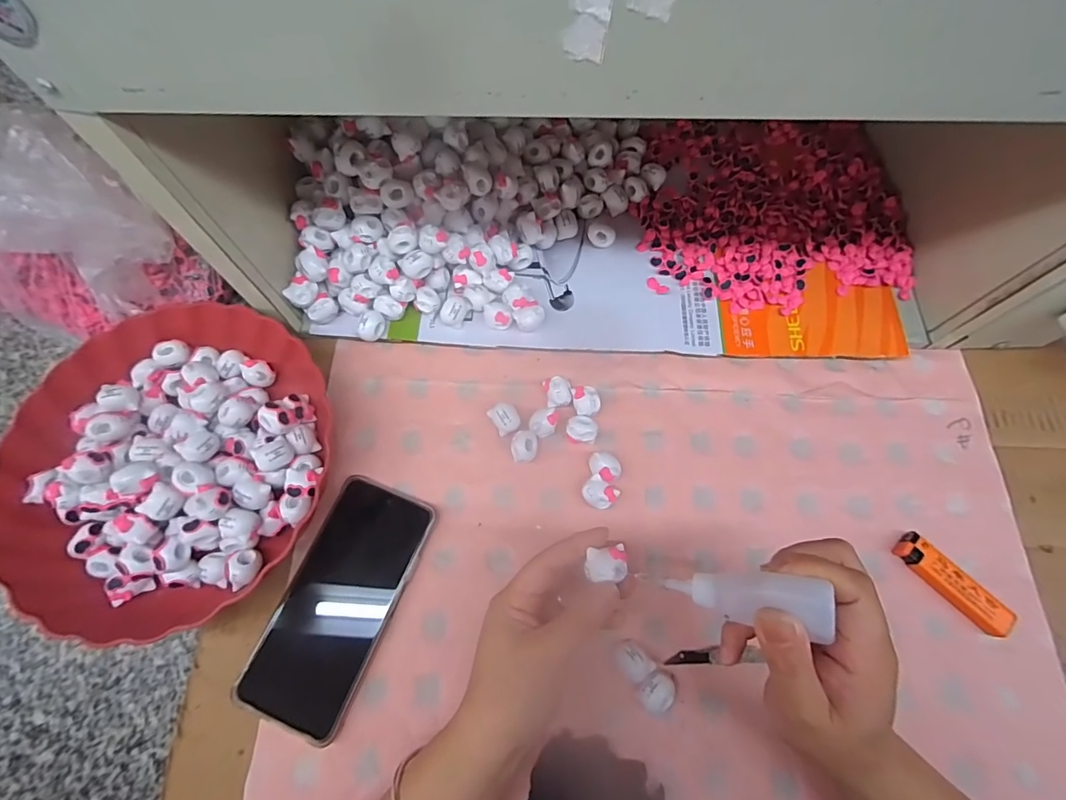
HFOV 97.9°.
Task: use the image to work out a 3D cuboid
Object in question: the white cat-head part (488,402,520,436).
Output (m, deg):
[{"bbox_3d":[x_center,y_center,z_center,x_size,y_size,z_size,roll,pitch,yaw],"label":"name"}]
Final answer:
[{"bbox_3d":[-0.022,0.015,0.379,0.020,0.018,0.023,-32,75,-10],"label":"white cat-head part"}]

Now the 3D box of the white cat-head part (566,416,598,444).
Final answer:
[{"bbox_3d":[0.041,0.024,0.375,0.025,0.021,0.021,16,72,5],"label":"white cat-head part"}]

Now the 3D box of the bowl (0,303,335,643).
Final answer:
[{"bbox_3d":[-0.280,0.043,0.354,0.231,0.054,0.242,0,71,0],"label":"bowl"}]

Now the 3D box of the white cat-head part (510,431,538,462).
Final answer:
[{"bbox_3d":[-0.007,0.038,0.372,0.020,0.017,0.025,1,71,0],"label":"white cat-head part"}]

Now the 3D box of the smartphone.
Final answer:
[{"bbox_3d":[-0.137,0.143,0.335,0.078,0.015,0.164,20,72,6],"label":"smartphone"}]

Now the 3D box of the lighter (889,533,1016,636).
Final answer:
[{"bbox_3d":[0.312,0.136,0.345,0.024,0.015,0.080,-39,76,-12],"label":"lighter"}]

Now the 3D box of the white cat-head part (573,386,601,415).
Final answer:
[{"bbox_3d":[0.044,0.002,0.385,0.022,0.015,0.023,0,71,0],"label":"white cat-head part"}]

